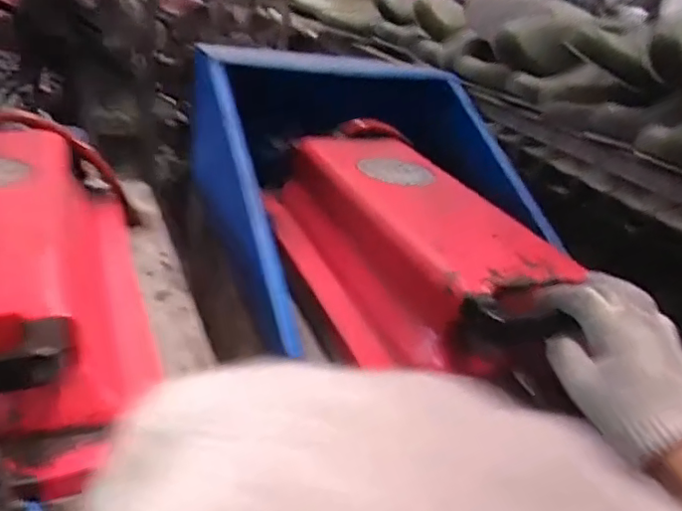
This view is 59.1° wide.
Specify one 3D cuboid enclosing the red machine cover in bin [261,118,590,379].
[{"bbox_3d":[0.059,-0.028,0.694,0.199,0.107,0.484,-3,30,-21],"label":"red machine cover in bin"}]

